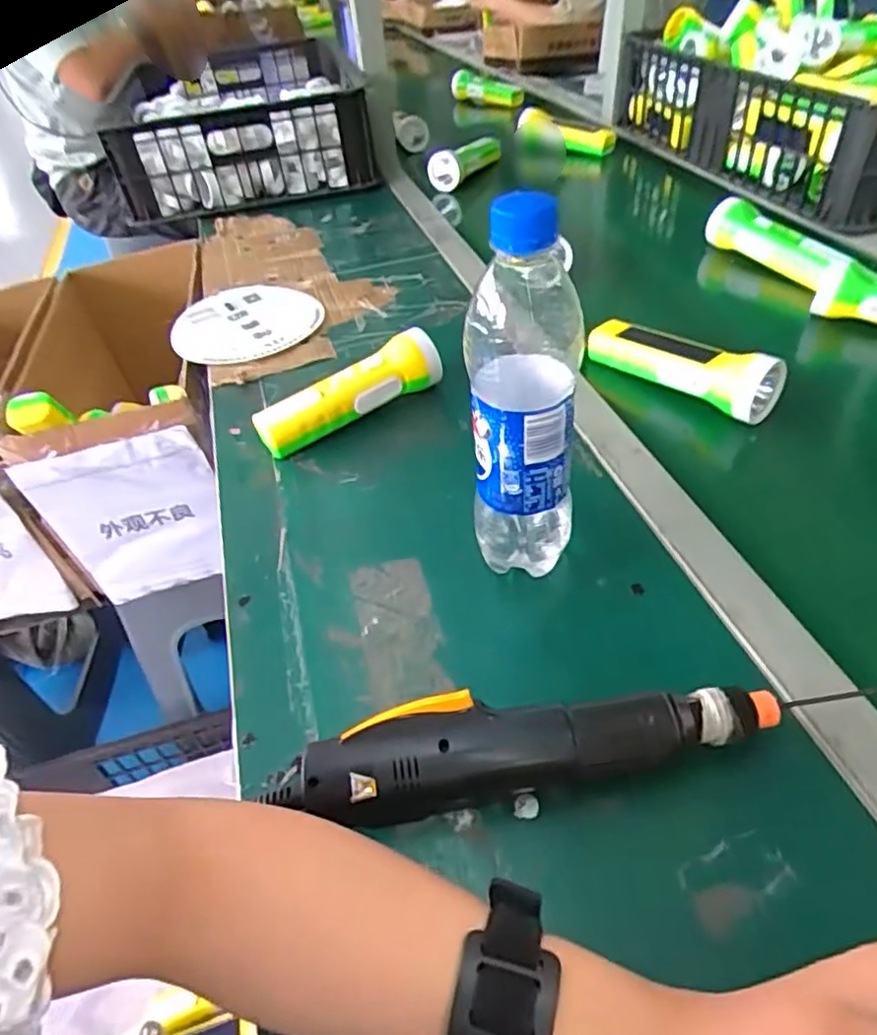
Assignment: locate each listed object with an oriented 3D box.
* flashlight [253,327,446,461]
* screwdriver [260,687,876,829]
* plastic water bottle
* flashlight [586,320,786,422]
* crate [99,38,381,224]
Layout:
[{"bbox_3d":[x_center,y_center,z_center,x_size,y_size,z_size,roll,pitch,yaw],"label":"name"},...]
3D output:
[{"bbox_3d":[-0.080,-0.111,0.568,0.164,0.055,0.044,-26,46,-19],"label":"flashlight"},{"bbox_3d":[0.067,0.114,0.335,0.302,0.043,0.048,-10,43,-3],"label":"screwdriver"},{"bbox_3d":[0.049,-0.060,0.378,0.060,0.238,0.056,2,44,10],"label":"plastic water bottle"},{"bbox_3d":[0.209,-0.139,0.573,0.174,0.048,0.050,30,54,33],"label":"flashlight"},{"bbox_3d":[-0.331,-0.720,1.164,0.362,0.128,0.627,-10,43,-4],"label":"crate"}]

